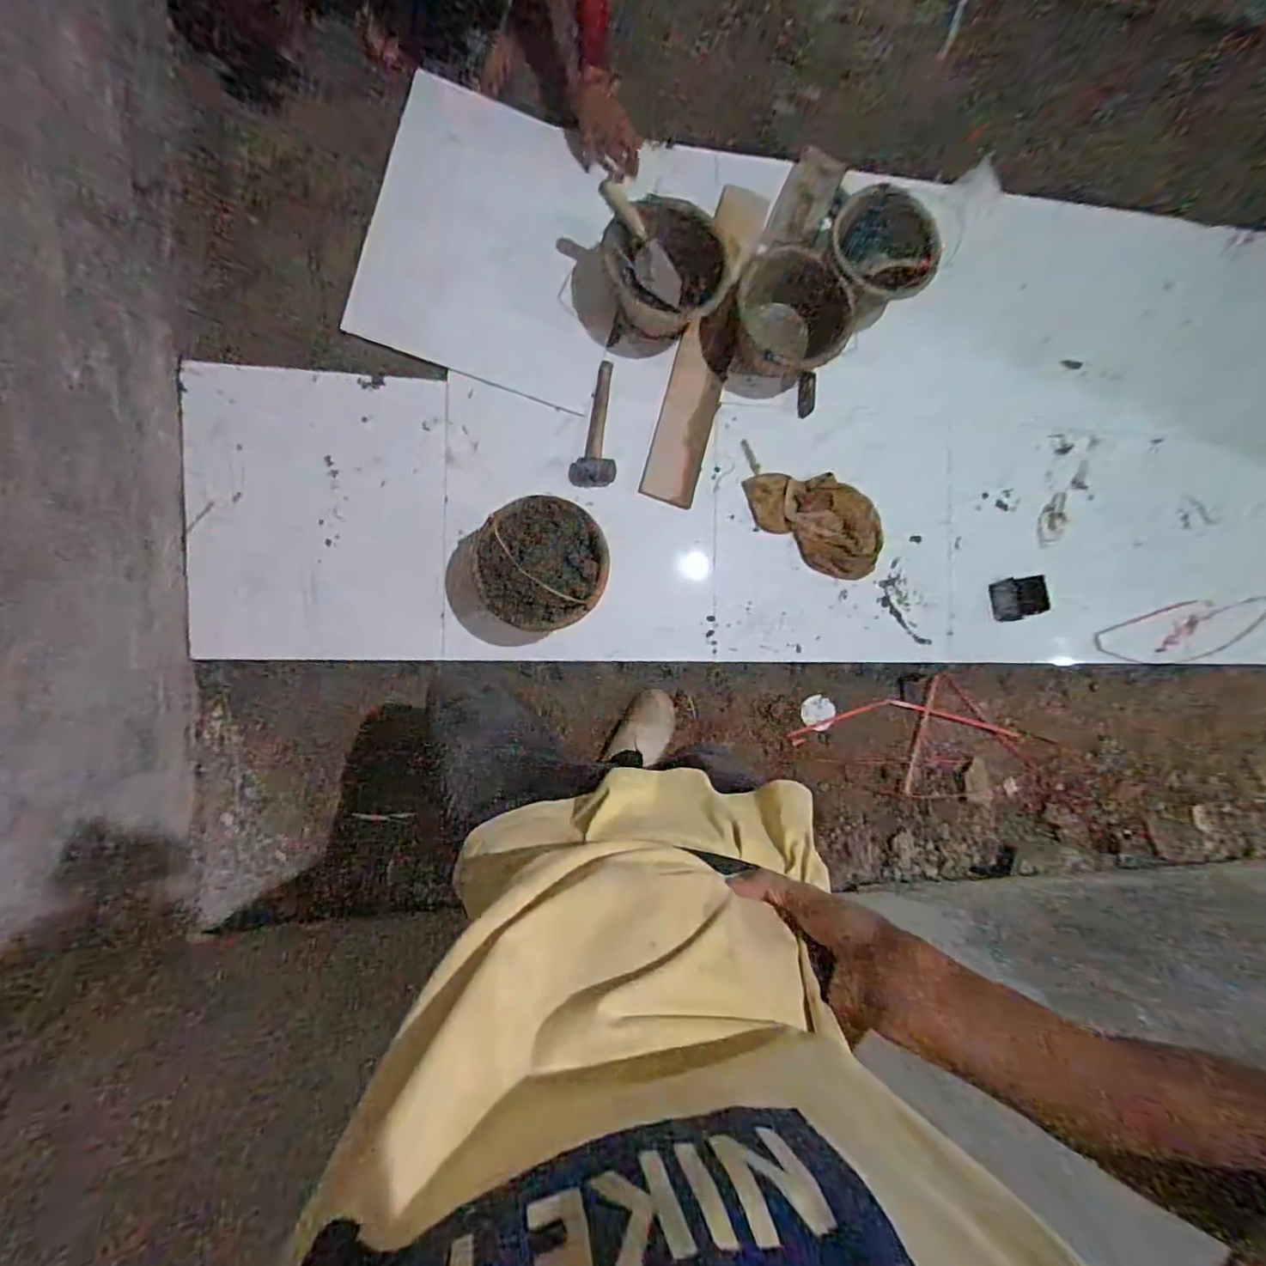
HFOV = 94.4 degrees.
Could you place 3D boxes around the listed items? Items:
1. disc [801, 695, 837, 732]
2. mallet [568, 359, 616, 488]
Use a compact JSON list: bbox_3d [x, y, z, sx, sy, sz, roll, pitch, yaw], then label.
[{"bbox_3d":[0.451,0.193,1.417,0.086,0.015,0.076,33,86,-8],"label":"disc"},{"bbox_3d":[-0.066,-0.452,1.268,0.097,0.059,0.282,11,90,-9],"label":"mallet"}]

